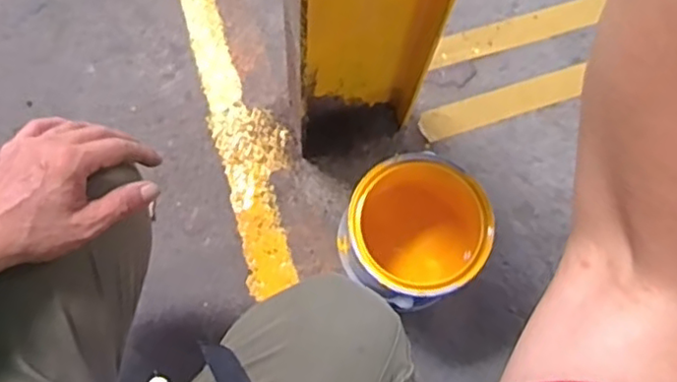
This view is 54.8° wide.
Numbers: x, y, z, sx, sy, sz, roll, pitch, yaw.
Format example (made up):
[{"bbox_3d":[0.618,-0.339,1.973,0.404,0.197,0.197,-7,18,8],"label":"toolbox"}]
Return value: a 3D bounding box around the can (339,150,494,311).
[{"bbox_3d":[0.087,0.061,0.814,0.157,0.190,0.172,1,75,-2],"label":"can"}]

